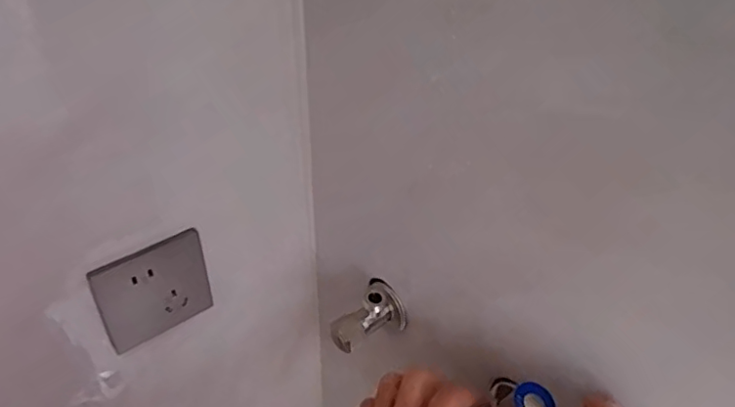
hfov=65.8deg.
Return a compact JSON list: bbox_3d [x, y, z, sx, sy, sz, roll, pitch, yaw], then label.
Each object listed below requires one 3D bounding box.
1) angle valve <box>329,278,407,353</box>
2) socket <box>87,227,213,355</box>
[{"bbox_3d":[0.000,0.098,0.488,0.047,0.045,0.068,28,44,32],"label":"angle valve"},{"bbox_3d":[-0.169,0.070,0.455,0.086,0.089,0.005,-29,45,-34],"label":"socket"}]

